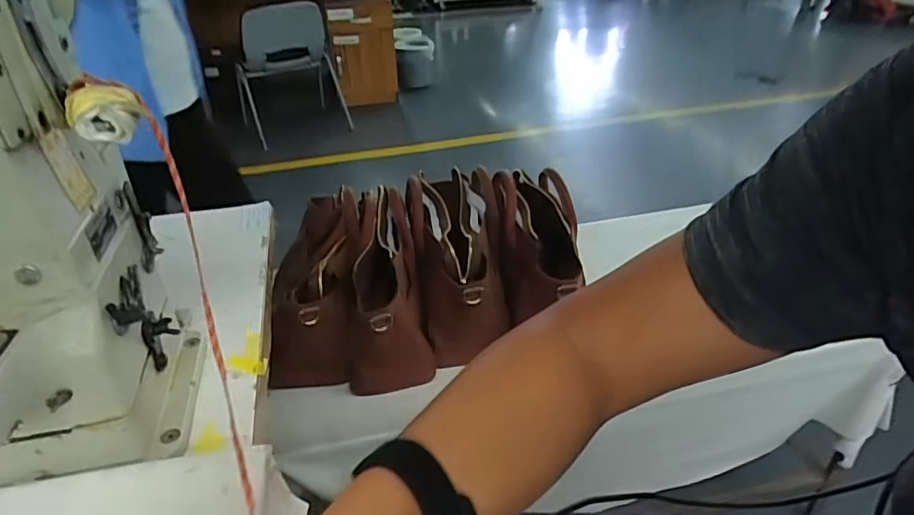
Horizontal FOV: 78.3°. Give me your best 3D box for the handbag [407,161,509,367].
[{"bbox_3d":[-0.002,0.015,0.856,0.123,0.231,0.246,-5,33,-5],"label":"handbag"}]

